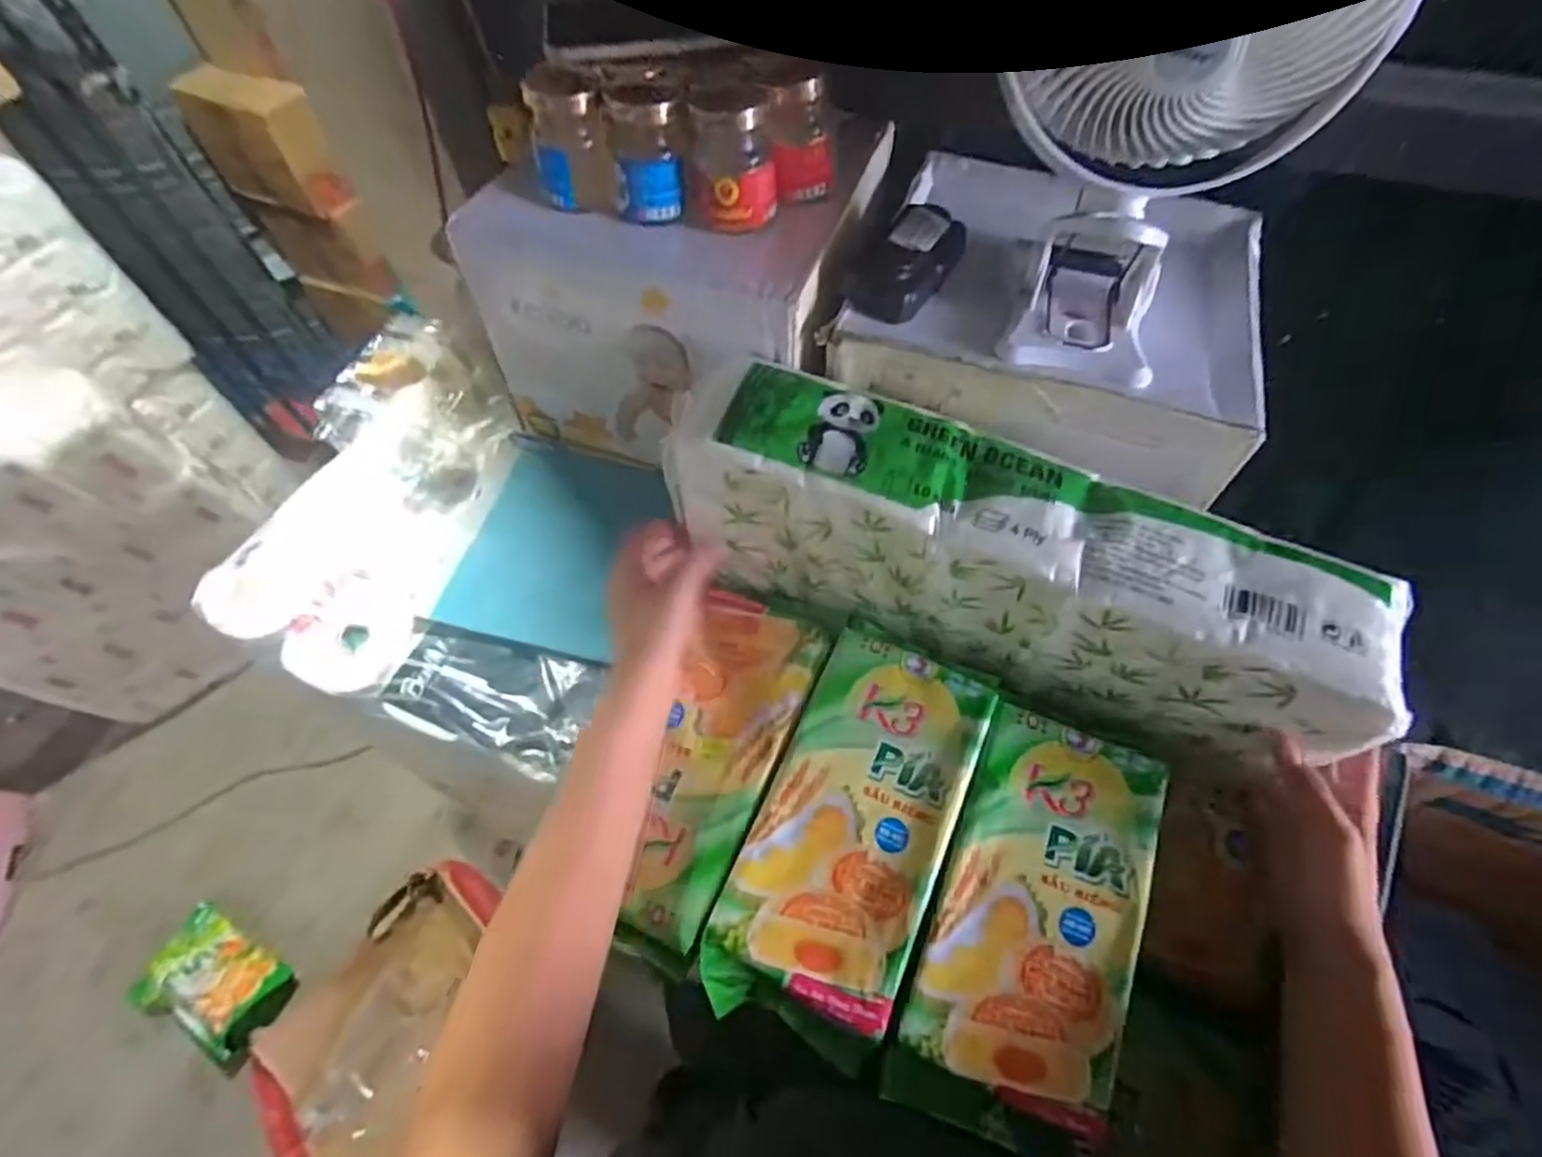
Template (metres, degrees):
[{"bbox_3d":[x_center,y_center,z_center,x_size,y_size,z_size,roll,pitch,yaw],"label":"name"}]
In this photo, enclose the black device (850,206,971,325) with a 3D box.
[{"bbox_3d":[0.090,-0.201,0.434,0.044,0.031,0.107,23,62,16],"label":"black device"}]

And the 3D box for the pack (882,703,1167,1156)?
[{"bbox_3d":[0.153,0.198,0.404,0.108,0.050,0.221,18,61,14],"label":"pack"}]

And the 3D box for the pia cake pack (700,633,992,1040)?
[{"bbox_3d":[0.054,0.141,0.421,0.108,0.041,0.237,20,61,15],"label":"pia cake pack"}]

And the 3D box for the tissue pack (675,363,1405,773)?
[{"bbox_3d":[0.136,-0.005,0.438,0.402,0.152,0.083,20,61,11],"label":"tissue pack"}]

